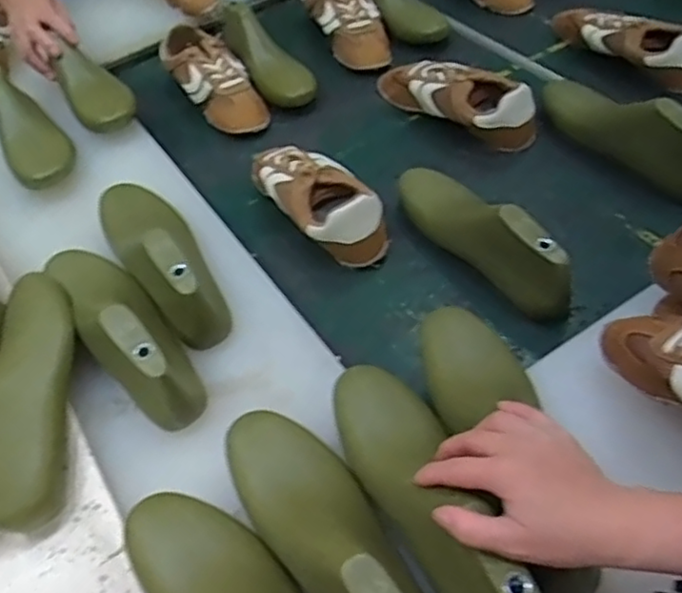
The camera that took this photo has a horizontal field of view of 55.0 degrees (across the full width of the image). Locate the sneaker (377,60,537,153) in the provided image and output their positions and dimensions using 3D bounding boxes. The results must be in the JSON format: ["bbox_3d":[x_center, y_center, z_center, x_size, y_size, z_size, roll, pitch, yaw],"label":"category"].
[{"bbox_3d":[0.151,-0.272,0.900,0.083,0.073,0.249,-40,57,-22],"label":"sneaker"}]

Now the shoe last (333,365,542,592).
[{"bbox_3d":[0.062,0.141,0.476,0.076,0.074,0.250,-21,45,-13],"label":"shoe last"}]

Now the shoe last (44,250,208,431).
[{"bbox_3d":[-0.211,0.020,0.624,0.069,0.097,0.256,-35,55,-19],"label":"shoe last"}]

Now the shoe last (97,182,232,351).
[{"bbox_3d":[-0.193,-0.058,0.677,0.083,0.085,0.251,-28,53,-14],"label":"shoe last"}]

